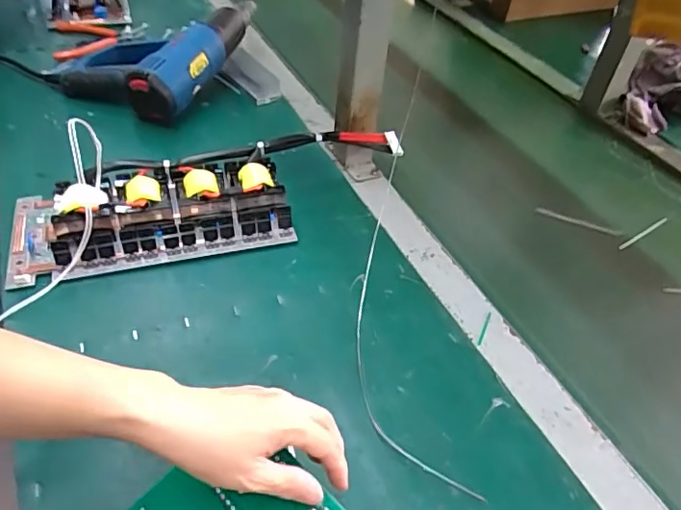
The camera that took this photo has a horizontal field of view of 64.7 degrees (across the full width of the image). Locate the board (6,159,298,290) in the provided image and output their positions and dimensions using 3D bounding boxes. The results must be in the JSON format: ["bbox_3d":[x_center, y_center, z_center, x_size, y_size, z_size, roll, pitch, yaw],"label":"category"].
[{"bbox_3d":[-0.201,-0.045,0.579,0.279,0.060,0.113,-12,46,-17],"label":"board"}]

